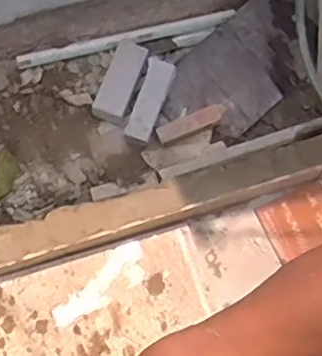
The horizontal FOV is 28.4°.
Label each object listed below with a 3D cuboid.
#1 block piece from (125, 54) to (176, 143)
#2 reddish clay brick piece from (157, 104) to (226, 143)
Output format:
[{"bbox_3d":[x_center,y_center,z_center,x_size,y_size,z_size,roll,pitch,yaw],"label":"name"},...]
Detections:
[{"bbox_3d":[-0.025,-0.184,1.517,0.068,0.054,0.202,18,72,4],"label":"block piece"},{"bbox_3d":[0.071,-0.130,1.489,0.164,0.028,0.037,-23,73,6],"label":"reddish clay brick piece"}]

